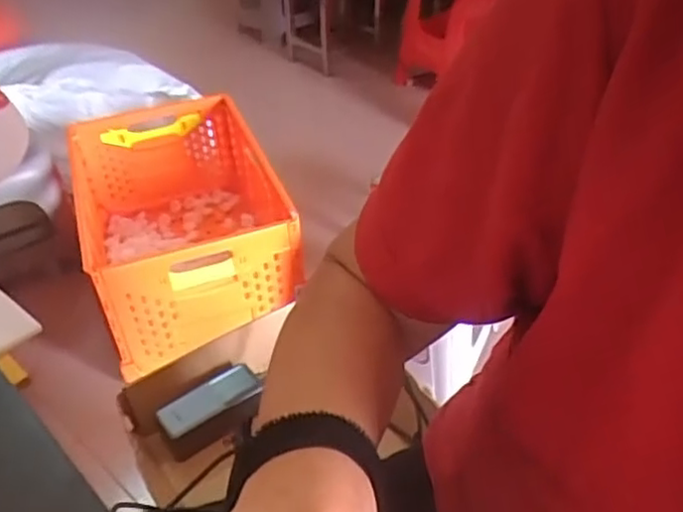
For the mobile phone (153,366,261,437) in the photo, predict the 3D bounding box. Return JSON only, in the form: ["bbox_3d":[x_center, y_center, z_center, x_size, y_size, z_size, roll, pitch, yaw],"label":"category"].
[{"bbox_3d":[-0.162,0.177,0.833,0.127,0.012,0.049,-26,45,-29],"label":"mobile phone"}]

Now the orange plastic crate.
[{"bbox_3d":[-0.393,-0.076,1.619,0.438,0.325,0.685,-12,40,-15],"label":"orange plastic crate"}]

